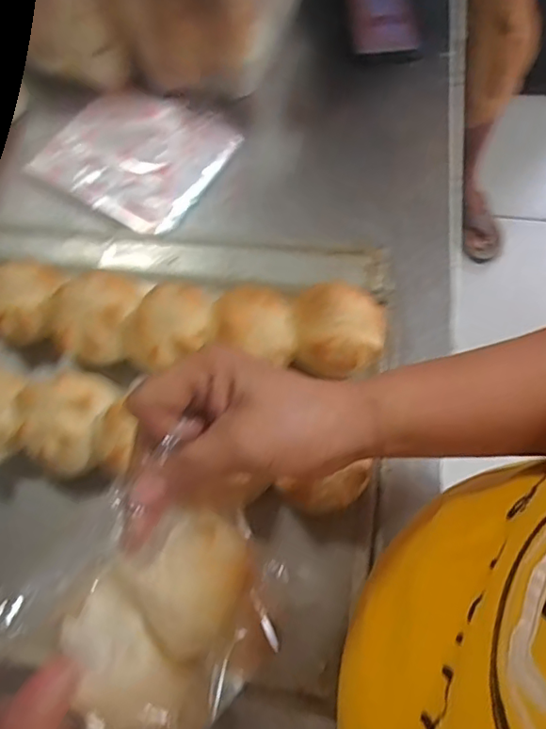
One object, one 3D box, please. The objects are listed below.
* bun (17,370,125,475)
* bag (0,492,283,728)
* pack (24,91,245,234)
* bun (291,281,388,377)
[{"bbox_3d":[-0.167,0.044,0.453,0.073,0.047,0.085,18,69,11],"label":"bun"},{"bbox_3d":[-0.056,0.123,0.285,0.106,0.050,0.107,-43,98,-18],"label":"bag"},{"bbox_3d":[-0.154,-0.237,0.616,0.193,0.030,0.152,29,71,14],"label":"pack"},{"bbox_3d":[0.055,-0.030,0.464,0.076,0.059,0.075,10,68,7],"label":"bun"}]

